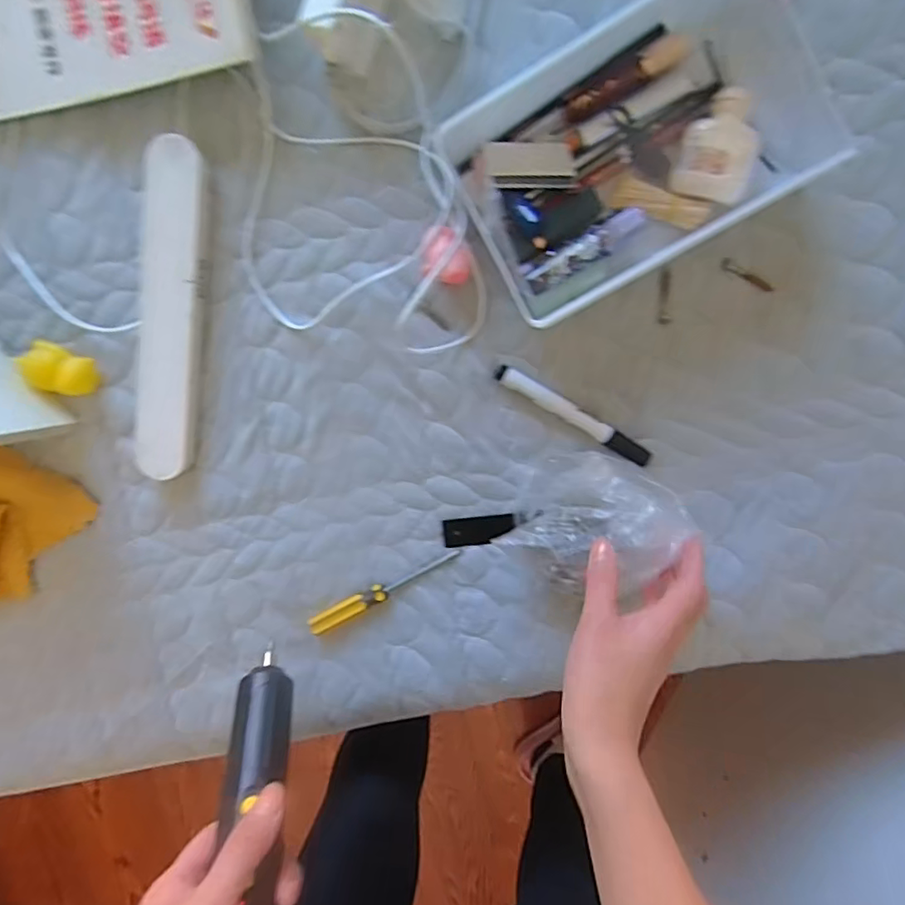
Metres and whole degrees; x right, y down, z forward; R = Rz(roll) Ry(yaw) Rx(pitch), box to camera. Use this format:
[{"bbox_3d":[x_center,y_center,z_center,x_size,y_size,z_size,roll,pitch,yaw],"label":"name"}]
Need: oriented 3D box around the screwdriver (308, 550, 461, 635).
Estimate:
[{"bbox_3d":[-0.058,0.114,0.480,0.136,0.013,0.015,-29,96,6],"label":"screwdriver"}]

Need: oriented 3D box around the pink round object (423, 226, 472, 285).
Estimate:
[{"bbox_3d":[-0.004,-0.145,0.430,0.035,0.028,0.039,2,98,2],"label":"pink round object"}]

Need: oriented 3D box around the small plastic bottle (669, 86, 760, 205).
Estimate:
[{"bbox_3d":[0.185,-0.213,0.399,0.049,0.024,0.072,12,100,-2],"label":"small plastic bottle"}]

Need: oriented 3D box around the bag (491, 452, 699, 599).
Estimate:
[{"bbox_3d":[0.103,0.048,0.425,0.107,0.069,0.089,25,98,-1],"label":"bag"}]

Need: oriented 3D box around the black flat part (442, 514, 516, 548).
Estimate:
[{"bbox_3d":[0.022,0.065,0.475,0.059,0.005,0.024,-8,94,12],"label":"black flat part"}]

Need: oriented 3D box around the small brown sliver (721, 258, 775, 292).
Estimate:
[{"bbox_3d":[0.218,-0.130,0.427,0.043,0.004,0.007,30,98,-2],"label":"small brown sliver"}]

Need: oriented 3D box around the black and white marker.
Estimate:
[{"bbox_3d":[0.093,-0.029,0.448,0.133,0.014,0.014,31,98,-2],"label":"black and white marker"}]

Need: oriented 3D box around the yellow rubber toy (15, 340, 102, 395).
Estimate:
[{"bbox_3d":[-0.314,-0.067,0.463,0.054,0.026,0.035,16,98,0],"label":"yellow rubber toy"}]

